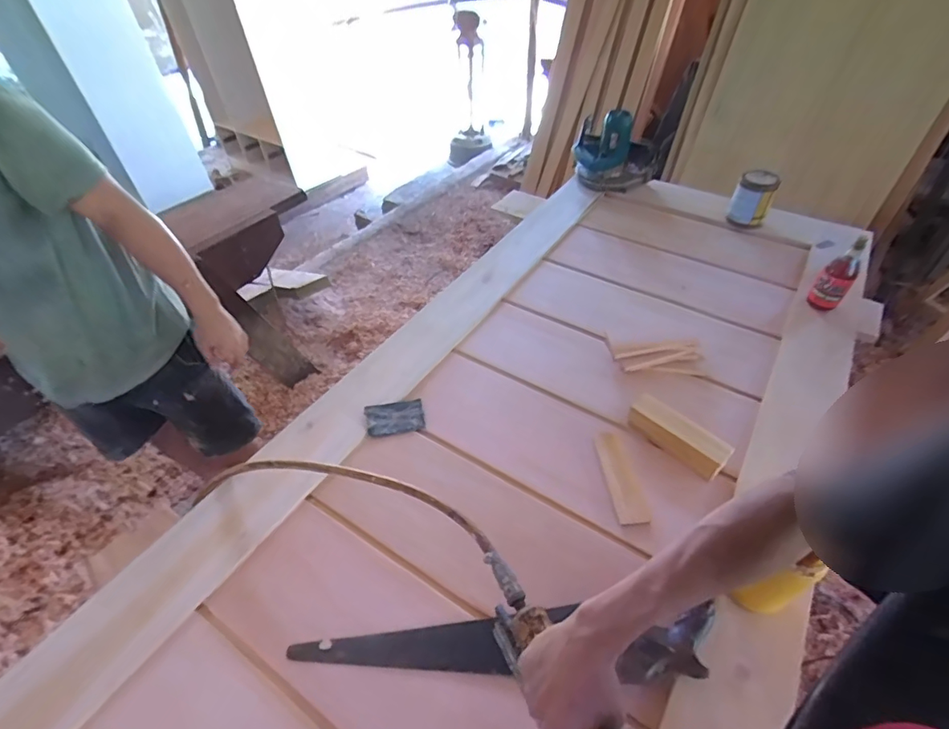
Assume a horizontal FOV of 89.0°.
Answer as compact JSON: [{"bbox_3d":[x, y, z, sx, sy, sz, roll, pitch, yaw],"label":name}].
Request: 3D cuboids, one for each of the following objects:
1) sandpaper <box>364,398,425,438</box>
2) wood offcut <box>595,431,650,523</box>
[{"bbox_3d":[-0.155,0.104,0.945,0.108,0.018,0.067,-11,47,-8],"label":"sandpaper"},{"bbox_3d":[0.256,0.198,0.857,0.047,0.007,0.181,-5,46,-4],"label":"wood offcut"}]

